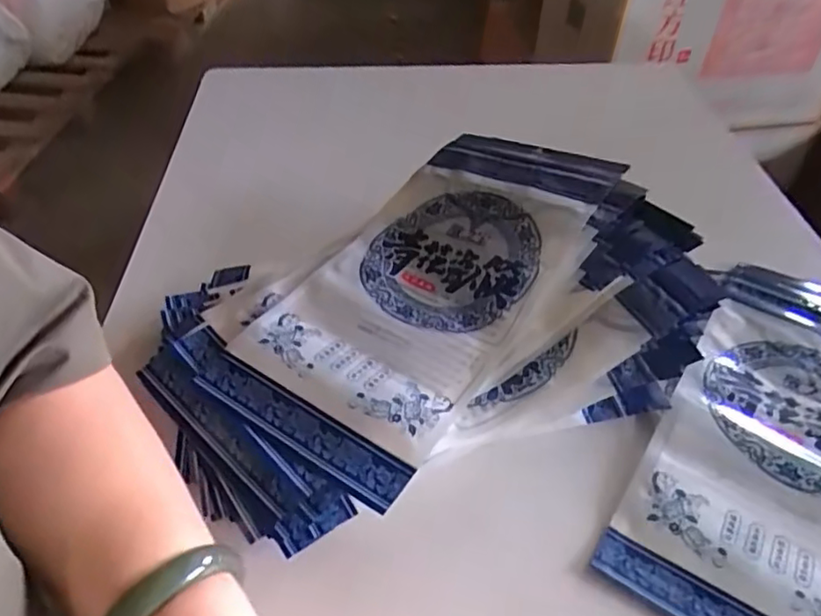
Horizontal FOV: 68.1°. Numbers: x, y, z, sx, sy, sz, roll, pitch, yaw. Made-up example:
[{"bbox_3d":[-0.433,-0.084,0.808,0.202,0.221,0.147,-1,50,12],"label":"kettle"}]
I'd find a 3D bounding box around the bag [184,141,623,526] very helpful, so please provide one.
[{"bbox_3d":[0.016,-0.032,0.408,0.149,0.017,0.288,25,57,21],"label":"bag"}]

